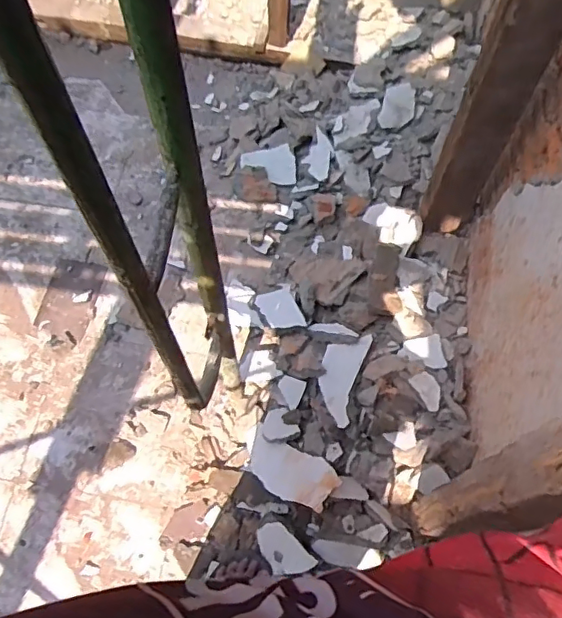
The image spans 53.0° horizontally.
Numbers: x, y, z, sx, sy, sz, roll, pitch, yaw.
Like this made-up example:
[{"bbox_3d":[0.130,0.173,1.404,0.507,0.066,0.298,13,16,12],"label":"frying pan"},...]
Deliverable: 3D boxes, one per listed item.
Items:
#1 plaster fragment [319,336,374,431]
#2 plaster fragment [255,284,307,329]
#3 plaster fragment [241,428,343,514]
[{"bbox_3d":[0.145,0.169,1.394,0.097,0.032,0.233,17,66,6],"label":"plaster fragment"},{"bbox_3d":[0.007,-0.001,1.498,0.109,0.030,0.147,-23,57,-19],"label":"plaster fragment"},{"bbox_3d":[0.008,0.378,1.334,0.253,0.046,0.119,23,66,26],"label":"plaster fragment"}]

